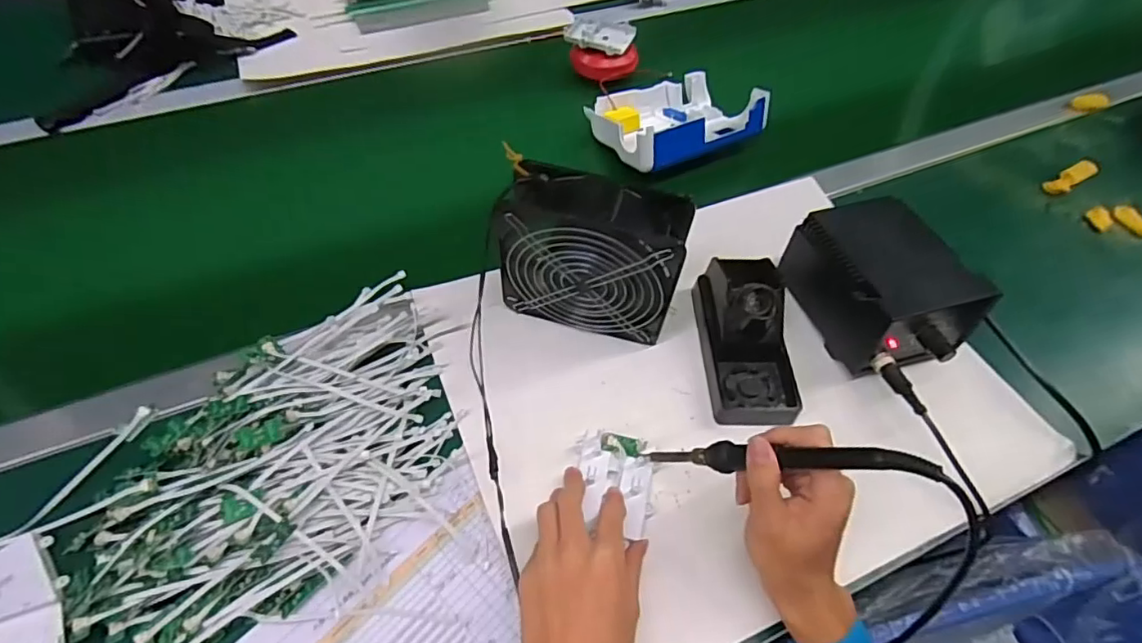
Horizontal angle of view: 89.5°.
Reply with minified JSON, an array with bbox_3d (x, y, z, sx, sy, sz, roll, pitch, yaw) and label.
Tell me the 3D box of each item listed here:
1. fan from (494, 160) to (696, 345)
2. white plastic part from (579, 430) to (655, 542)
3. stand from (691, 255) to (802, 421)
[{"bbox_3d":[0.015,-0.050,0.511,0.153,0.162,0.066,12,55,4],"label":"fan"},{"bbox_3d":[0.036,0.127,0.455,0.056,0.016,0.079,1,54,1],"label":"white plastic part"},{"bbox_3d":[0.164,0.009,0.528,0.074,0.071,0.158,1,55,-4],"label":"stand"}]

